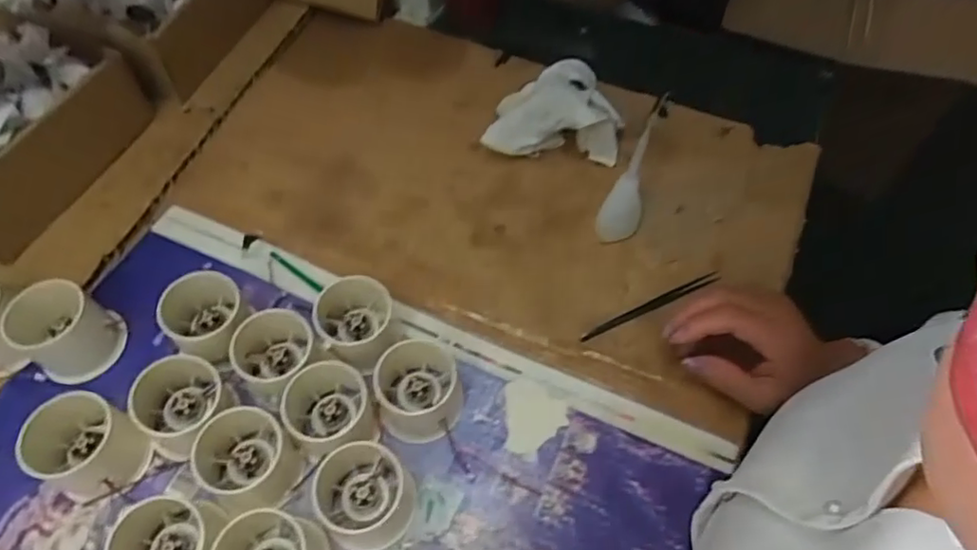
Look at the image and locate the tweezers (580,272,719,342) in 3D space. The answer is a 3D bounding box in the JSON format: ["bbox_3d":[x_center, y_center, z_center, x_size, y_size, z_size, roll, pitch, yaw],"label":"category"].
[{"bbox_3d":[0.123,0.024,0.457,0.122,0.005,0.008,-22,61,-14],"label":"tweezers"}]

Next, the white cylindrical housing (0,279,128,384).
[{"bbox_3d":[-0.285,0.037,0.409,0.049,0.049,0.054,29,61,16],"label":"white cylindrical housing"}]

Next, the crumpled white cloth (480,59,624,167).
[{"bbox_3d":[0.059,-0.151,0.534,0.117,0.060,0.092,4,58,2],"label":"crumpled white cloth"}]

